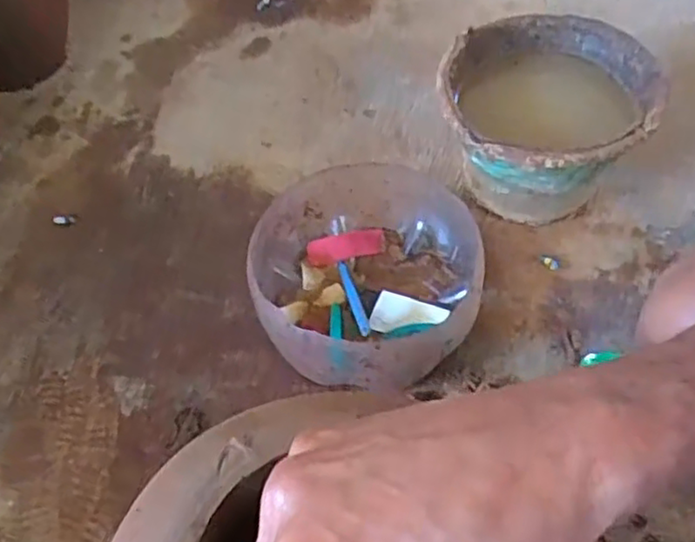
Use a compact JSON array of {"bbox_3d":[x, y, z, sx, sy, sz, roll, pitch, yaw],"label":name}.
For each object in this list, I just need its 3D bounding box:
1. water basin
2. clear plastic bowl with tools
[{"bbox_3d":[0.236,-0.166,0.841,0.244,0.187,0.244,-2,54,2],"label":"water basin"},{"bbox_3d":[0.019,0.017,0.747,0.239,0.132,0.243,-1,53,1],"label":"clear plastic bowl with tools"}]

